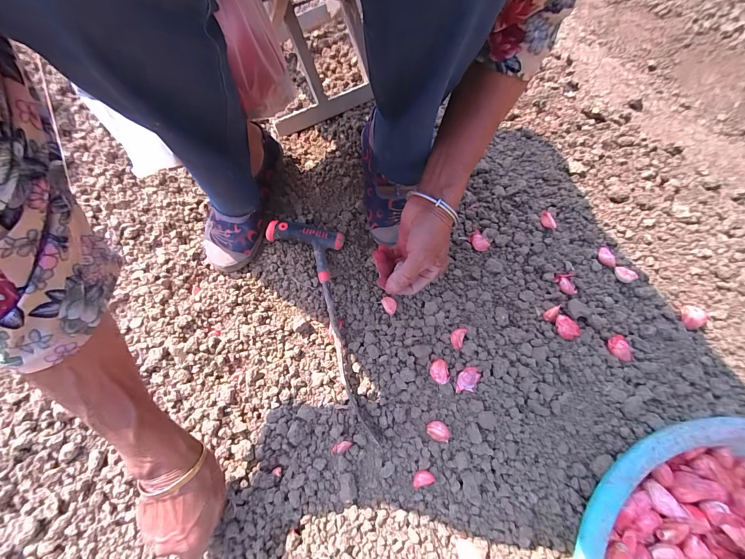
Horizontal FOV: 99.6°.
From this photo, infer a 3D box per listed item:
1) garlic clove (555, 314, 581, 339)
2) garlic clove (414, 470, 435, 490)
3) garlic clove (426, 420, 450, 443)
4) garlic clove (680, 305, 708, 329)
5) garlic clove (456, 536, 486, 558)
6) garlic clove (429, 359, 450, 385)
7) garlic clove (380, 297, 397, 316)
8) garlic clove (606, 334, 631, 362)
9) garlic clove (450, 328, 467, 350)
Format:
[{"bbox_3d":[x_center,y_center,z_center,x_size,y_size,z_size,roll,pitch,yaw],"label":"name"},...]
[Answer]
[{"bbox_3d":[0.255,0.064,0.418,0.017,0.027,0.033,-21,69,-6],"label":"garlic clove"},{"bbox_3d":[0.059,0.234,0.371,0.025,0.013,0.017,-23,69,-6],"label":"garlic clove"},{"bbox_3d":[0.083,0.190,0.393,0.029,0.009,0.021,35,74,14],"label":"garlic clove"},{"bbox_3d":[0.430,0.050,0.423,0.033,0.013,0.030,-1,69,2],"label":"garlic clove"},{"bbox_3d":[0.105,0.298,0.341,0.031,0.011,0.022,34,74,14],"label":"garlic clove"},{"bbox_3d":[0.089,0.122,0.415,0.024,0.015,0.030,-4,69,1],"label":"garlic clove"},{"bbox_3d":[0.024,0.036,0.457,0.026,0.011,0.019,41,76,16],"label":"garlic clove"},{"bbox_3d":[0.322,0.089,0.411,0.020,0.018,0.034,6,69,5],"label":"garlic clove"},{"bbox_3d":[0.117,0.081,0.433,0.019,0.013,0.030,18,71,9],"label":"garlic clove"}]

